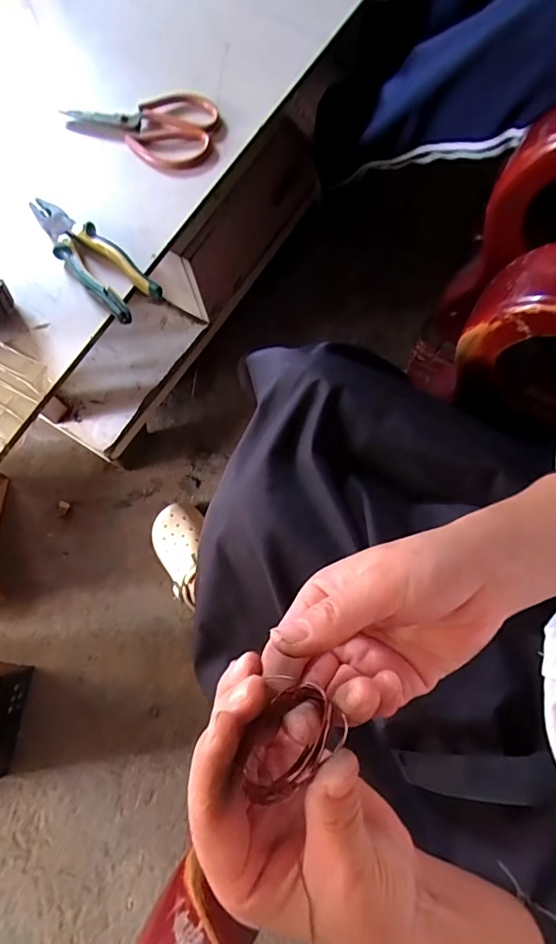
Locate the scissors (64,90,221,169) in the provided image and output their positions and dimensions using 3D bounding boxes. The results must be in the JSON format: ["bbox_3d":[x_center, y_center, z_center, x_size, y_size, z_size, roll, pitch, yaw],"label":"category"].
[{"bbox_3d":[-0.178,-0.434,0.575,0.197,0.023,0.105,11,77,5],"label":"scissors"}]

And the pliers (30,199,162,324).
[{"bbox_3d":[-0.214,-0.245,0.525,0.191,0.021,0.058,43,81,11],"label":"pliers"}]

